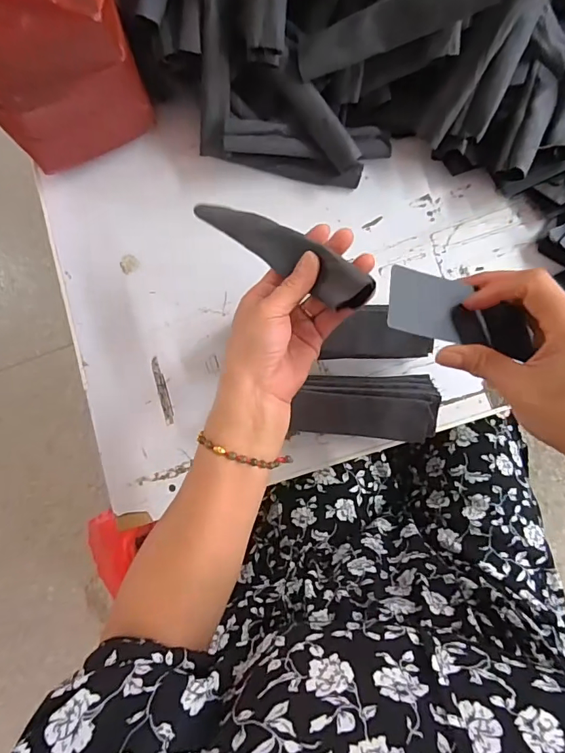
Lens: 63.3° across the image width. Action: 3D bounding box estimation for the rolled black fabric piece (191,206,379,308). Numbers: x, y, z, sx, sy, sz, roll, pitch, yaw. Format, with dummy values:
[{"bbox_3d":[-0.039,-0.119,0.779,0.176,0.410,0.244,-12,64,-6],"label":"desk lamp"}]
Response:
[{"bbox_3d":[-0.009,-0.107,0.371,0.173,0.014,0.032,36,90,24],"label":"rolled black fabric piece"}]

